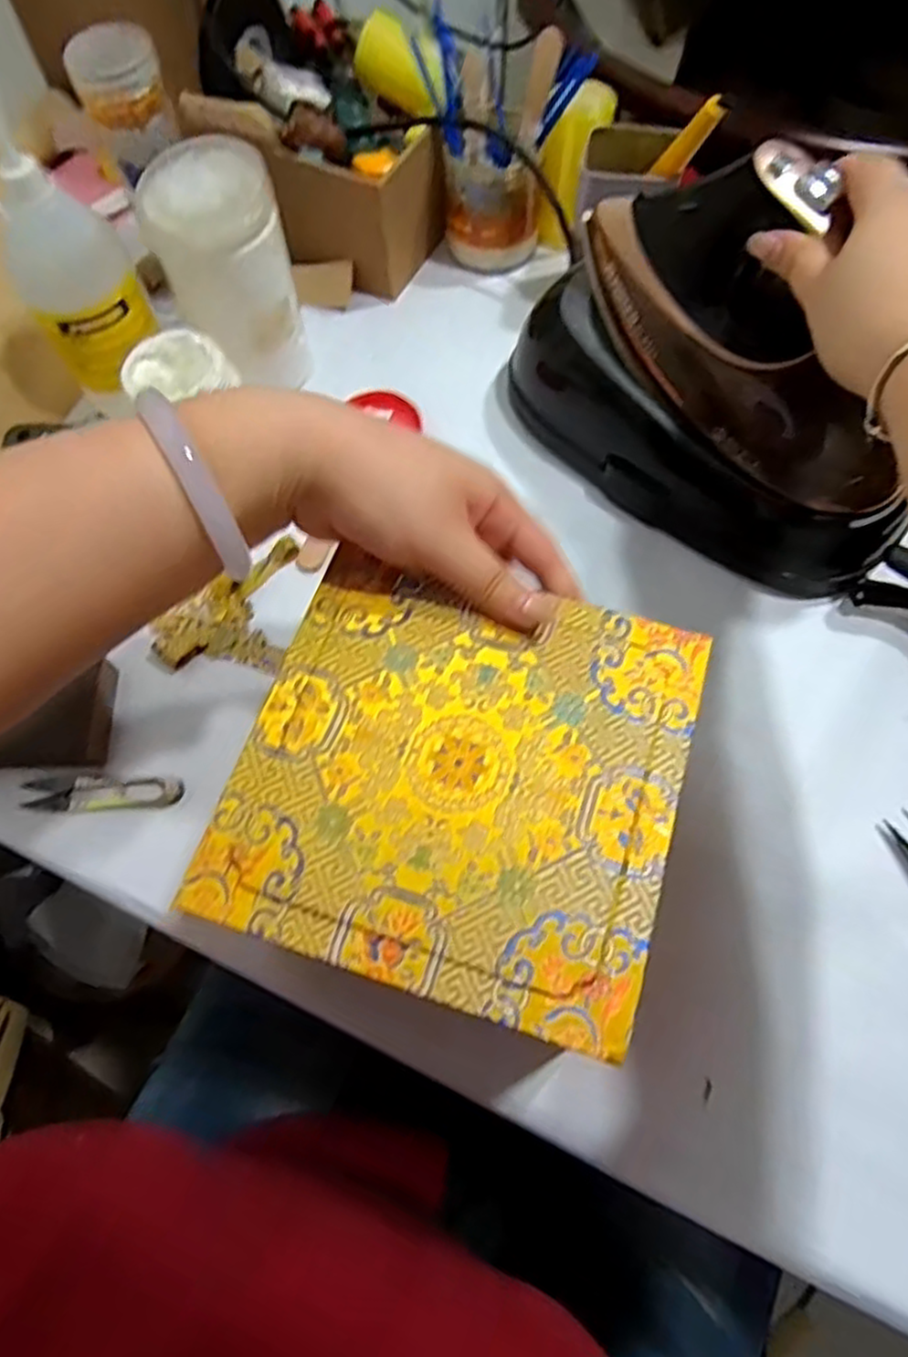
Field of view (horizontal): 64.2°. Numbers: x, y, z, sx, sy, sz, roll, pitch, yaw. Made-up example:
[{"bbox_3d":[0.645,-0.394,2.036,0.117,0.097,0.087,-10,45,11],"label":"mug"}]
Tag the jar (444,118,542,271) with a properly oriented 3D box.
[{"bbox_3d":[0.035,-0.403,0.601,0.071,0.102,0.069,-1,66,2],"label":"jar"}]

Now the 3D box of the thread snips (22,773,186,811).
[{"bbox_3d":[-0.218,0.071,0.453,0.099,0.006,0.023,0,66,2],"label":"thread snips"}]

